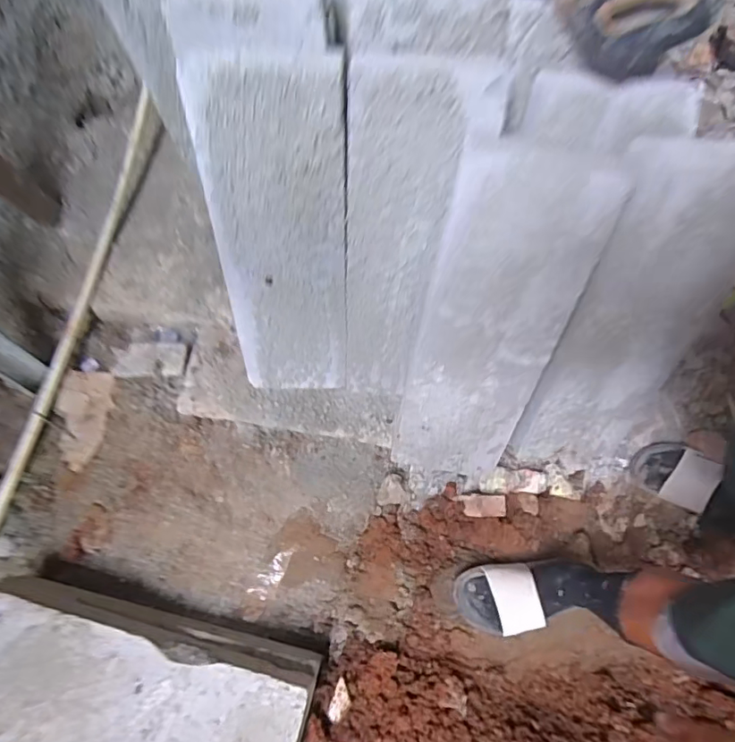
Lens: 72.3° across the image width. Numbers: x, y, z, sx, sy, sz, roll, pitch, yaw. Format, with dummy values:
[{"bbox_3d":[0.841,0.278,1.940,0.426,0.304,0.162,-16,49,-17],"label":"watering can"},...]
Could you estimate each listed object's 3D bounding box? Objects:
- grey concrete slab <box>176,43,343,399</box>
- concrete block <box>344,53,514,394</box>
[{"bbox_3d":[-0.135,-0.180,0.816,0.199,0.578,0.060,5,46,3],"label":"grey concrete slab"},{"bbox_3d":[0.051,-0.173,0.816,0.180,0.573,0.090,15,46,7],"label":"concrete block"}]

